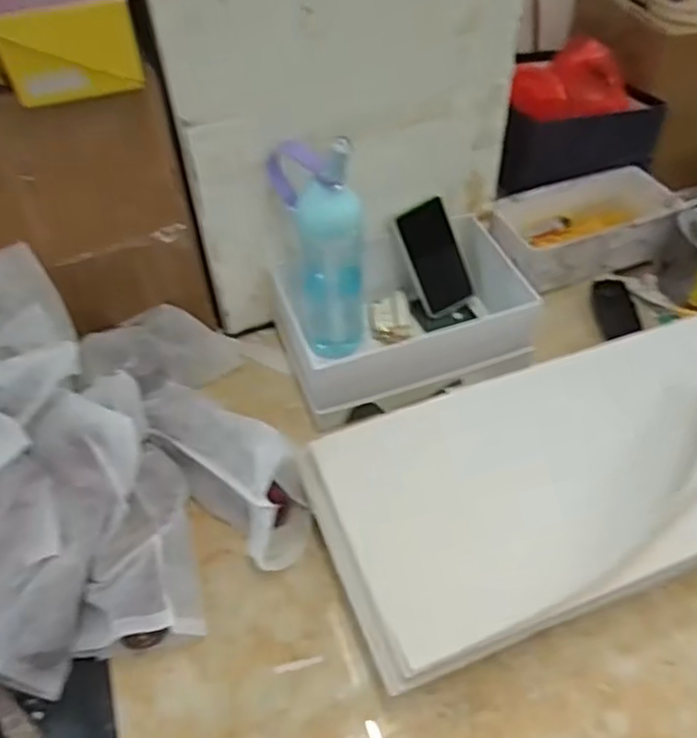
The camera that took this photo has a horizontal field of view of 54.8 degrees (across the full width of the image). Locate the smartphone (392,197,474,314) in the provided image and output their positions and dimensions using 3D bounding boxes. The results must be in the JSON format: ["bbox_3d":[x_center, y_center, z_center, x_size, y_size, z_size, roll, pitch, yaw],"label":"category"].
[{"bbox_3d":[0.119,-0.153,0.926,0.075,0.155,0.011,-27,22,-4],"label":"smartphone"}]

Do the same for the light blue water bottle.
[{"bbox_3d":[-0.034,-0.140,0.837,0.103,0.309,0.069,-11,51,-5],"label":"light blue water bottle"}]

